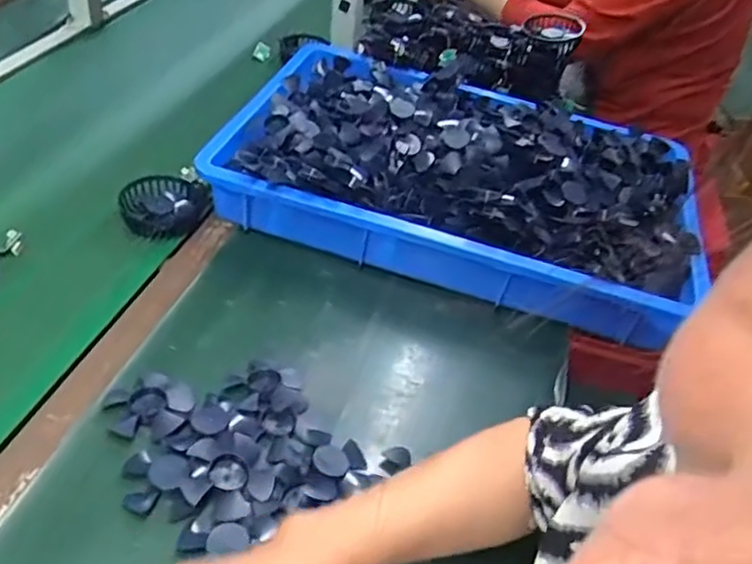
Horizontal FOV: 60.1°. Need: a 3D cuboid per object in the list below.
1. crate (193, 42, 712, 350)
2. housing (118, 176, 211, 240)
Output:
[{"bbox_3d":[0.110,-0.142,0.826,0.551,0.108,0.364,15,42,8],"label":"crate"},{"bbox_3d":[-0.250,-0.089,0.760,0.089,0.025,0.092,4,42,-4],"label":"housing"}]

